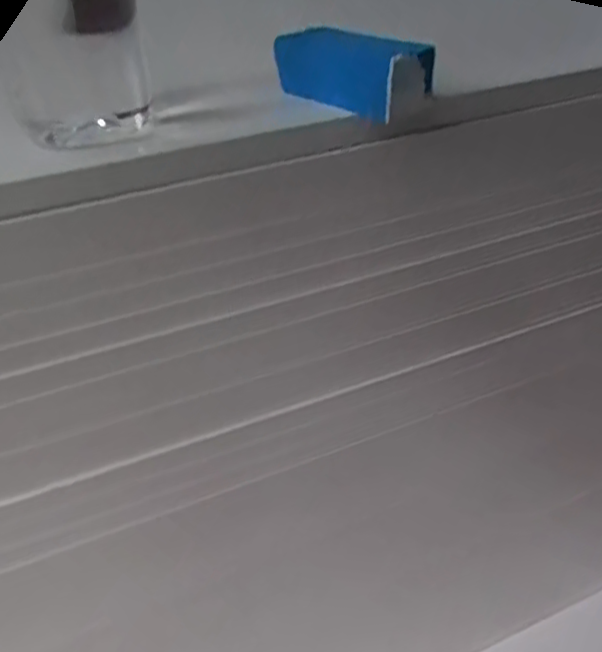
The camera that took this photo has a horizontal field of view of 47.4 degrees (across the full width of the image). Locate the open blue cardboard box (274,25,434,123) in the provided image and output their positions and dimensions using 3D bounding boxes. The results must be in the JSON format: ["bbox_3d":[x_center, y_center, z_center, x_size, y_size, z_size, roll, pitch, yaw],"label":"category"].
[{"bbox_3d":[0.021,-0.108,0.285,0.025,0.026,0.070,-27,40,-29],"label":"open blue cardboard box"}]

